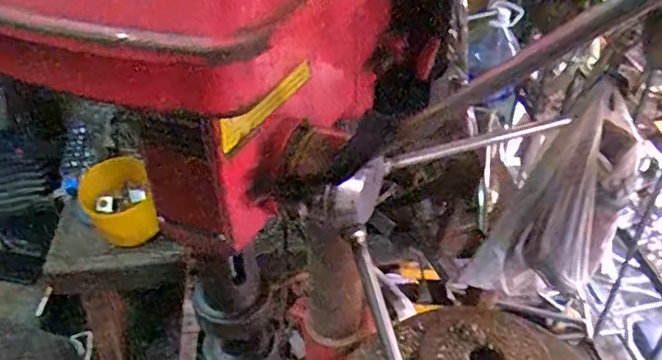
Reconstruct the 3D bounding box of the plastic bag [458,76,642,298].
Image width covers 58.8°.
[{"bbox_3d":[0.371,0.052,0.935,0.123,0.393,0.139,2,32,-33],"label":"plastic bag"}]

